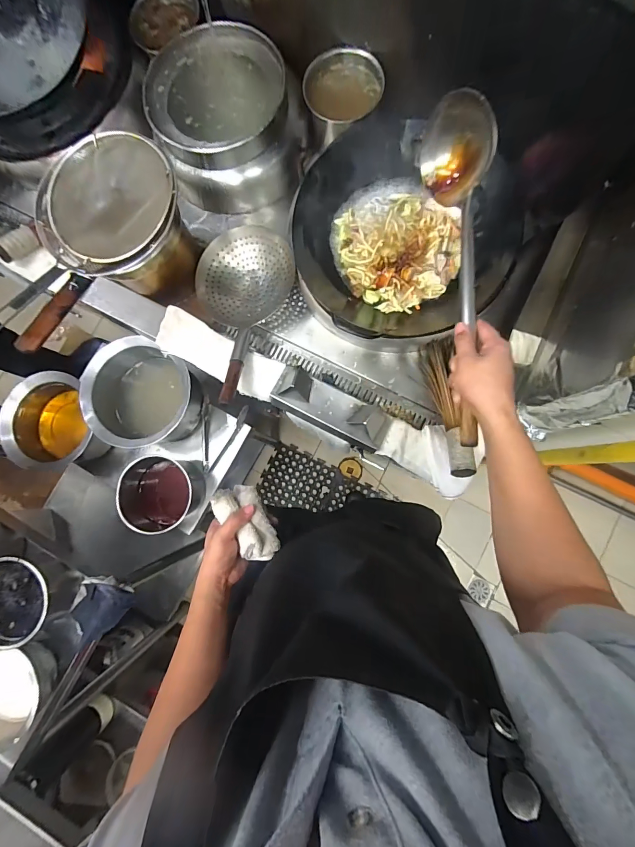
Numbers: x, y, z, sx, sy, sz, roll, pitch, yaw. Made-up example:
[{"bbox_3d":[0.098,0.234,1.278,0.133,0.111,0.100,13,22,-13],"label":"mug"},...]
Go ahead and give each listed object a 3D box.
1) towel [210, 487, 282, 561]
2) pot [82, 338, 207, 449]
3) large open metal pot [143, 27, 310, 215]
[{"bbox_3d":[-0.109,0.152,0.555,0.070,0.037,0.128,-38,79,-3],"label":"towel"},{"bbox_3d":[-0.467,-0.068,0.969,0.265,0.181,0.262,0,82,3],"label":"pot"},{"bbox_3d":[-0.201,-0.692,0.832,0.323,0.210,0.265,-19,81,0],"label":"large open metal pot"}]

